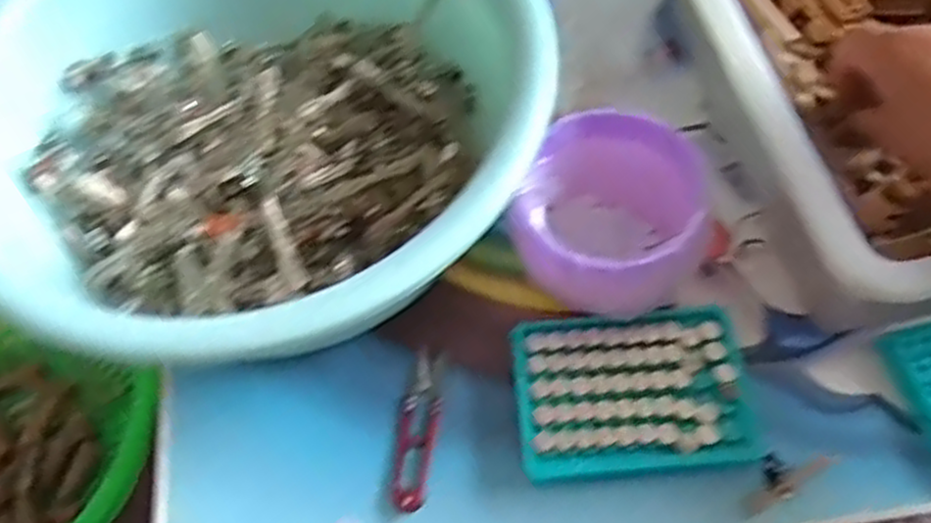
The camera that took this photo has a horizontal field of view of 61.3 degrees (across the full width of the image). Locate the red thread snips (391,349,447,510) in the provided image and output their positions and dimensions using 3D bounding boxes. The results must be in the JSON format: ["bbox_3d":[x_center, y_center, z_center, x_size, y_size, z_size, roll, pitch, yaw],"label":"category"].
[{"bbox_3d":[-0.029,0.101,0.480,0.023,0.010,0.099,5,58,8],"label":"red thread snips"}]

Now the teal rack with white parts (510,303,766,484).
[{"bbox_3d":[0.098,0.075,0.466,0.132,0.021,0.095,-6,58,1],"label":"teal rack with white parts"}]

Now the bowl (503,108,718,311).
[{"bbox_3d":[0.088,-0.022,0.487,0.103,0.090,0.101,-2,58,3],"label":"bowl"}]

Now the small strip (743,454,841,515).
[{"bbox_3d":[0.181,0.120,0.446,0.060,0.008,0.024,-31,60,-14],"label":"small strip"}]

